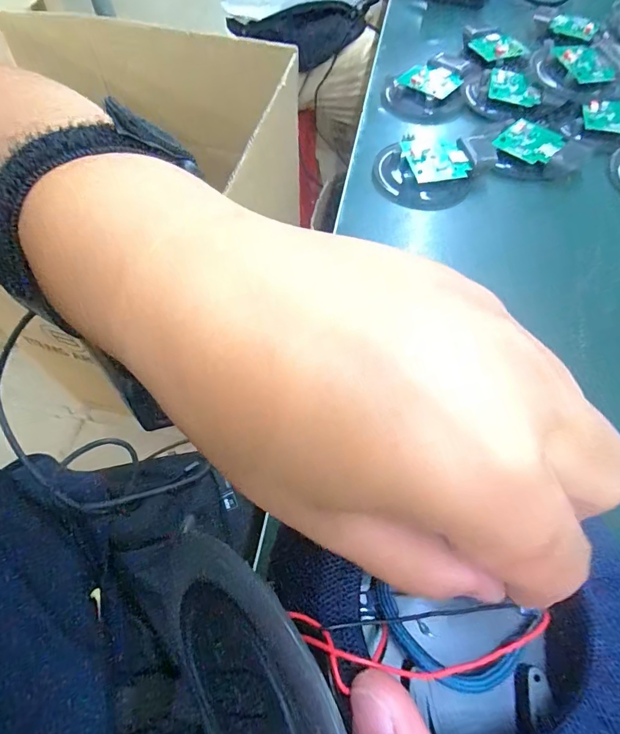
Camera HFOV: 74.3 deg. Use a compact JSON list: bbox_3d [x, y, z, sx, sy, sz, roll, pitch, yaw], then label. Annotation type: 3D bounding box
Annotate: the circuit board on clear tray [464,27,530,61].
[{"bbox_3d":[0.226,-0.396,0.504,0.063,0.017,0.062,-15,61,-9],"label":"circuit board on clear tray"}]

